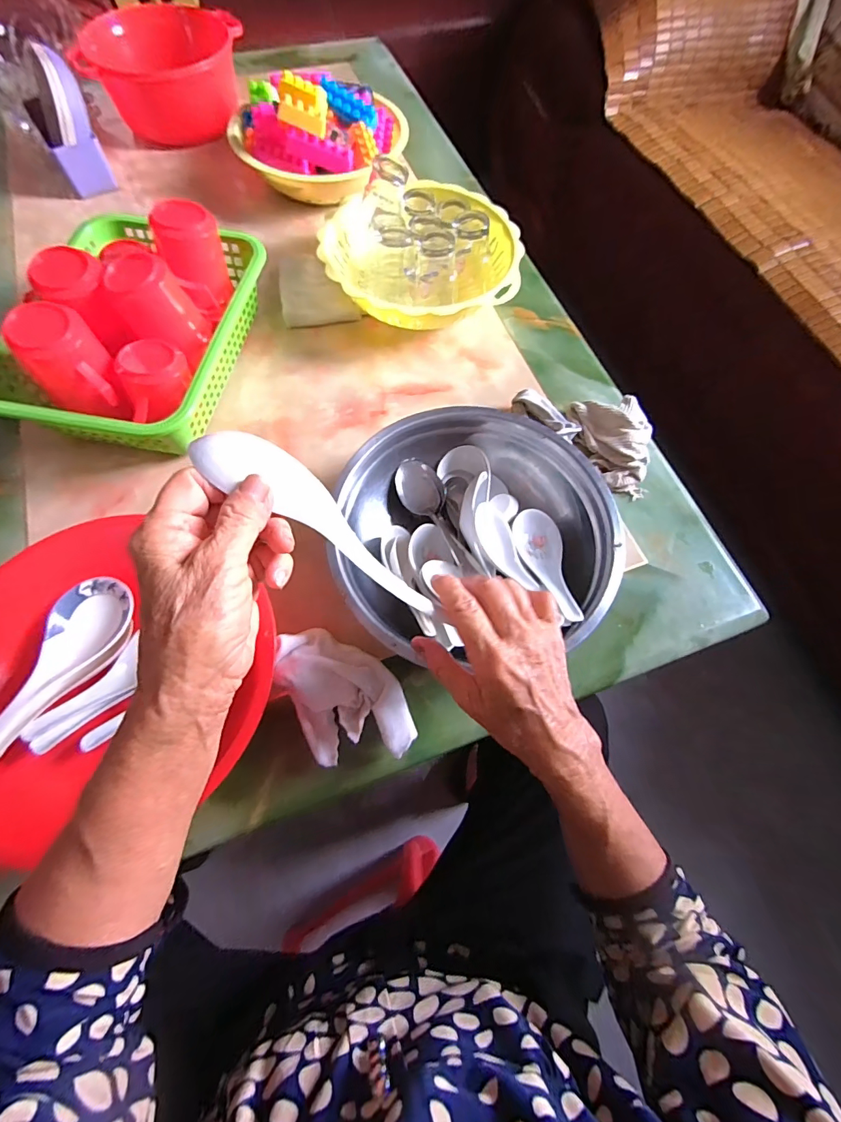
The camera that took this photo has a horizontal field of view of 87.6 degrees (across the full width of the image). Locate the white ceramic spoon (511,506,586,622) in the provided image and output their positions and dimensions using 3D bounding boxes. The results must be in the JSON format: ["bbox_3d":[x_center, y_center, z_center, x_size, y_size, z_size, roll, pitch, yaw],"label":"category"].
[{"bbox_3d":[0.122,0.004,0.412,0.044,0.025,0.125,-7,50,-6],"label":"white ceramic spoon"}]

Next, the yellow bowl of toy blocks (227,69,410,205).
[{"bbox_3d":[-0.145,-0.604,0.631,0.240,0.105,0.201,-5,68,-5],"label":"yellow bowl of toy blocks"}]

